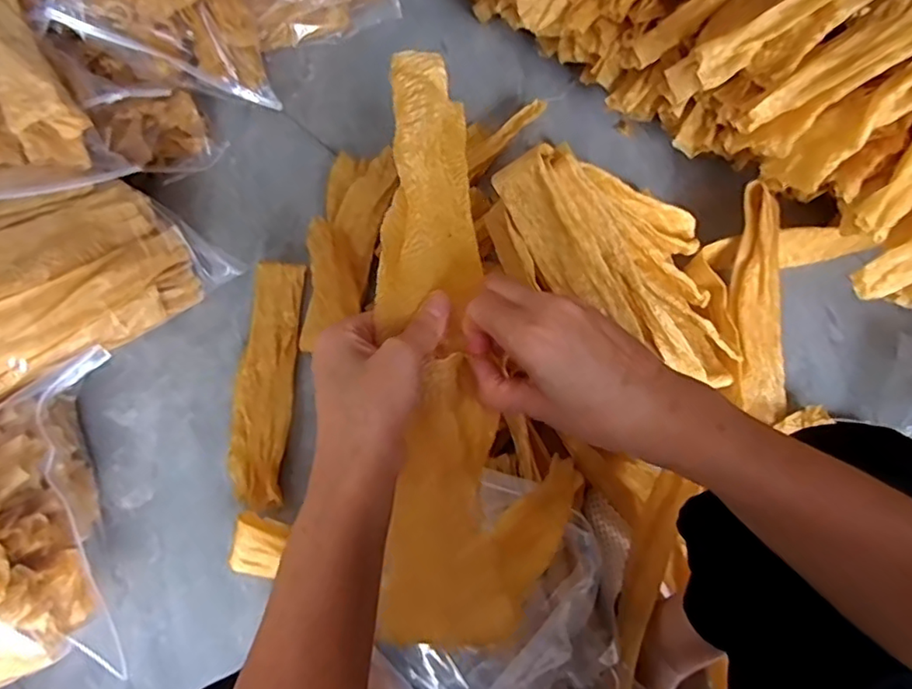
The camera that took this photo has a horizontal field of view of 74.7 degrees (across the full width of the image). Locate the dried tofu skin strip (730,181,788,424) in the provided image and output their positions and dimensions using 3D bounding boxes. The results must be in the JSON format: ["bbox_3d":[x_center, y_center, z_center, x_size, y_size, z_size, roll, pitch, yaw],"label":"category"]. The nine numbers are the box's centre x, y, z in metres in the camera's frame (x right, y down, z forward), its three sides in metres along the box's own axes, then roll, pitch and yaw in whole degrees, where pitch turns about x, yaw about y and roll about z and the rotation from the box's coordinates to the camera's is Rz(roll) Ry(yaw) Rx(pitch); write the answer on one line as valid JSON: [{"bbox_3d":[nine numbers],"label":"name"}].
[{"bbox_3d":[0.417,-0.067,0.825,0.078,0.042,0.302,2,84,1],"label":"dried tofu skin strip"}]

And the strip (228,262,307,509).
[{"bbox_3d":[-0.263,0.044,0.829,0.078,0.018,0.344,0,69,0],"label":"strip"}]

